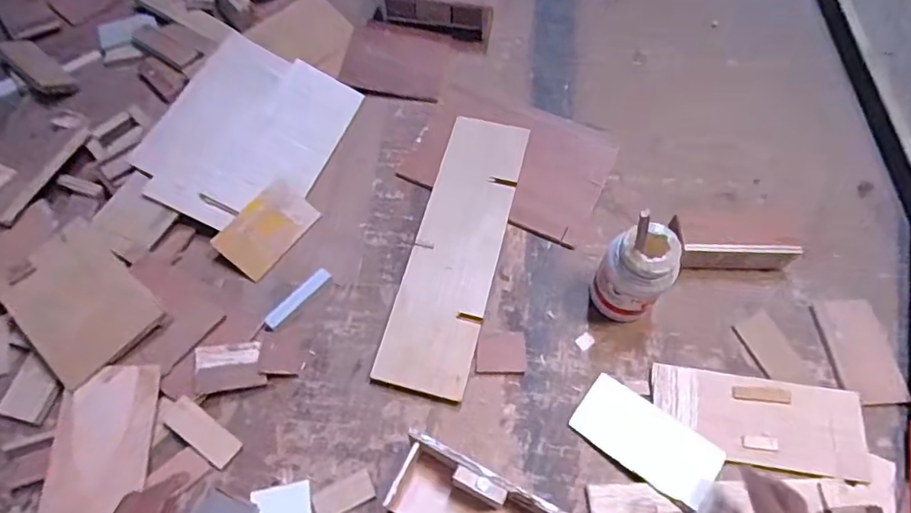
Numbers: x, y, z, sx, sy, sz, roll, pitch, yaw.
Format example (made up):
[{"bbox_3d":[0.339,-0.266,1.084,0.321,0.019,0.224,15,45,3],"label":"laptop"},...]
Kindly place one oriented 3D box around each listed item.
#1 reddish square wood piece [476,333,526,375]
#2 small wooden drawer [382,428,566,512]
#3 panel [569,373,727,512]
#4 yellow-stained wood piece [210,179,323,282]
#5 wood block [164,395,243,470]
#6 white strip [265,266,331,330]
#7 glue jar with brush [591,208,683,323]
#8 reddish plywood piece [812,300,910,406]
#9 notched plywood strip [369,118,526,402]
[{"bbox_3d":[0.056,0.118,0.655,0.058,0.004,0.050,2,63,0],"label":"reddish square wood piece"},{"bbox_3d":[0.015,0.259,0.550,0.160,0.076,0.077,25,65,11],"label":"small wooden drawer"},{"bbox_3d":[0.215,0.205,0.606,0.152,0.008,0.077,32,67,25],"label":"panel"},{"bbox_3d":[-0.256,-0.038,0.731,0.083,0.006,0.129,39,66,-1],"label":"yellow-stained wood piece"},{"bbox_3d":[-0.286,0.198,0.606,0.087,0.013,0.035,32,67,14],"label":"wood block"},{"bbox_3d":[-0.200,0.053,0.682,0.019,0.010,0.098,39,69,17],"label":"white strip"},{"bbox_3d":[0.208,0.023,0.634,0.081,0.142,0.069,40,69,17],"label":"glue jar with brush"},{"bbox_3d":[0.501,0.116,0.664,0.072,0.008,0.128,-4,63,-3],"label":"reddish plywood piece"},{"bbox_3d":[0.004,-0.020,0.717,0.111,0.011,0.403,13,64,7],"label":"notched plywood strip"}]

